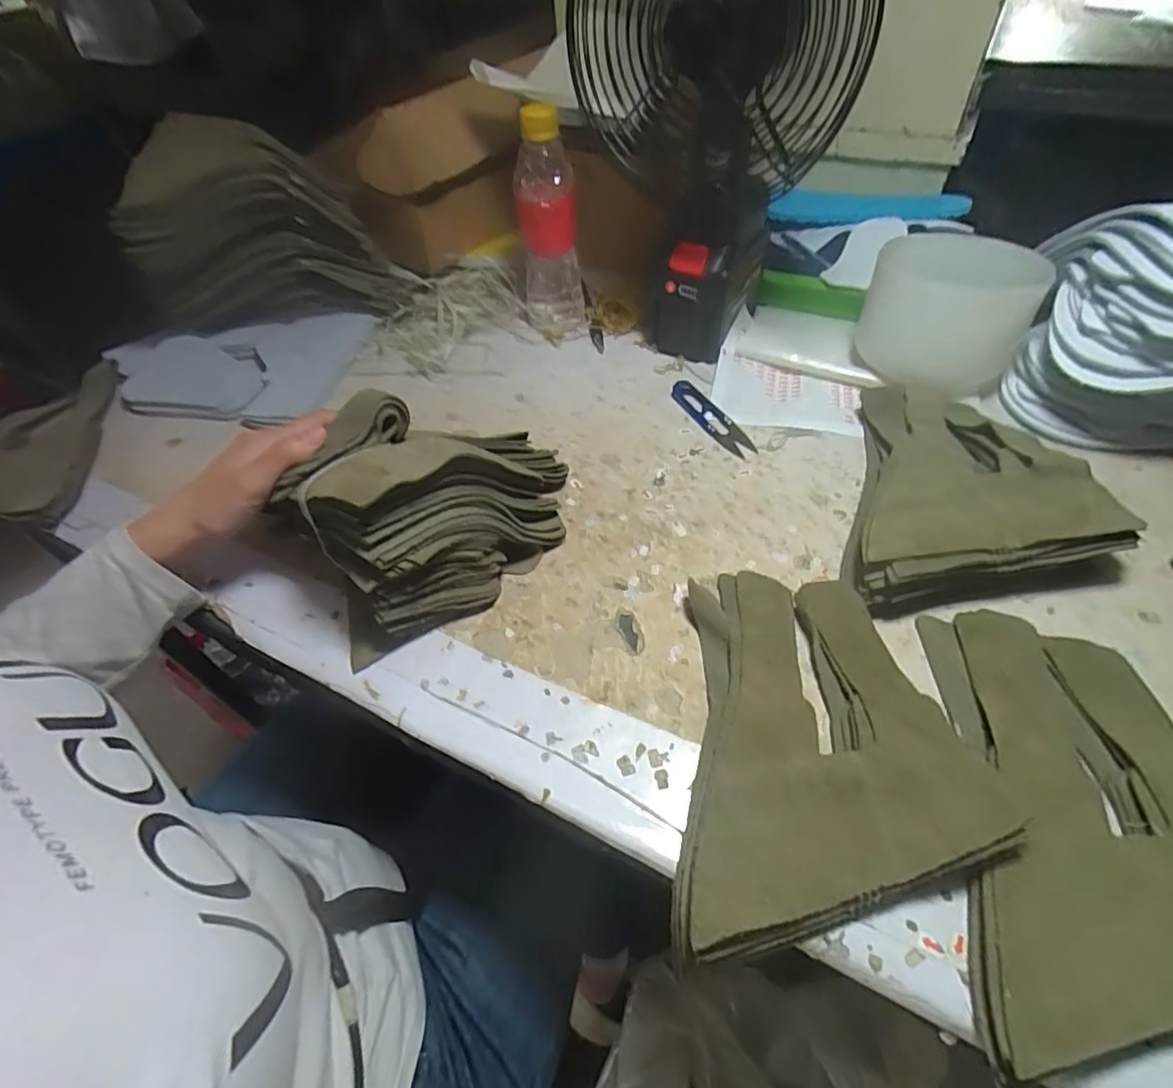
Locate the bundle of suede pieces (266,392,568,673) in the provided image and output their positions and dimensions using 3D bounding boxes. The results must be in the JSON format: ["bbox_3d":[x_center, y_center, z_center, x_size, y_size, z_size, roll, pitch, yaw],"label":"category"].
[{"bbox_3d":[-0.095,-0.033,0.386,0.179,0.106,0.118,-29,52,-18],"label":"bundle of suede pieces"}]

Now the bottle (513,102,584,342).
[{"bbox_3d":[-0.037,-0.294,0.558,0.058,0.184,0.062,-7,49,0],"label":"bottle"}]

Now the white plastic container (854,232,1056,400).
[{"bbox_3d":[0.291,-0.191,0.493,0.093,0.100,0.108,-12,49,-5],"label":"white plastic container"}]

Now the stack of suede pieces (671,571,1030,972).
[{"bbox_3d":[0.114,0.092,0.311,0.145,0.032,0.199,-4,49,3],"label":"stack of suede pieces"}]

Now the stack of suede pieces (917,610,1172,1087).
[{"bbox_3d":[0.228,0.113,0.281,0.146,0.032,0.200,-4,49,2],"label":"stack of suede pieces"}]

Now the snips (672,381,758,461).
[{"bbox_3d":[0.105,-0.108,0.504,0.024,0.007,0.108,-23,51,-14],"label":"snips"}]

